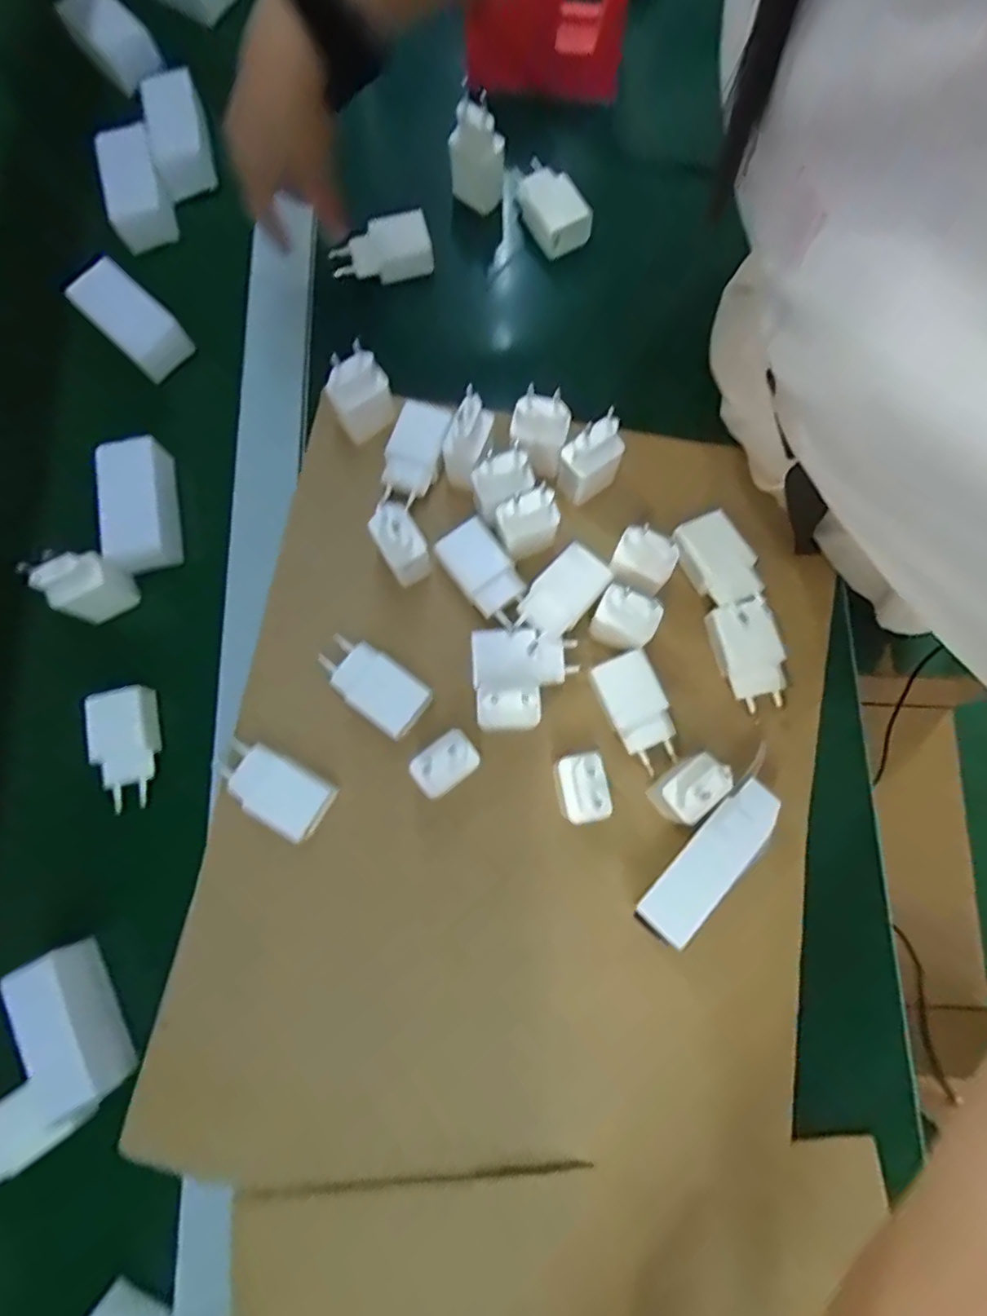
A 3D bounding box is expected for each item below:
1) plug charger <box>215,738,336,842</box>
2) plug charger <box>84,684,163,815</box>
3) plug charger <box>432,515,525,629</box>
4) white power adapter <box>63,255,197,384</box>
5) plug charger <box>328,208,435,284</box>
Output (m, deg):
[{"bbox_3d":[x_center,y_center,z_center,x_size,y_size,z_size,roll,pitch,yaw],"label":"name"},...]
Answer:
[{"bbox_3d":[-0.144,0.082,0.391,0.083,0.025,0.040,30,80,7],"label":"plug charger"},{"bbox_3d":[-0.260,0.063,0.422,0.041,0.025,0.079,-12,78,-1],"label":"plug charger"},{"bbox_3d":[-0.005,-0.059,0.428,0.039,0.030,0.071,-37,80,-6],"label":"plug charger"},{"bbox_3d":[-0.295,-0.277,0.492,0.090,0.034,0.050,43,82,9],"label":"white power adapter"},{"bbox_3d":[-0.090,-0.328,0.488,0.079,0.034,0.039,-15,78,-2],"label":"plug charger"}]

